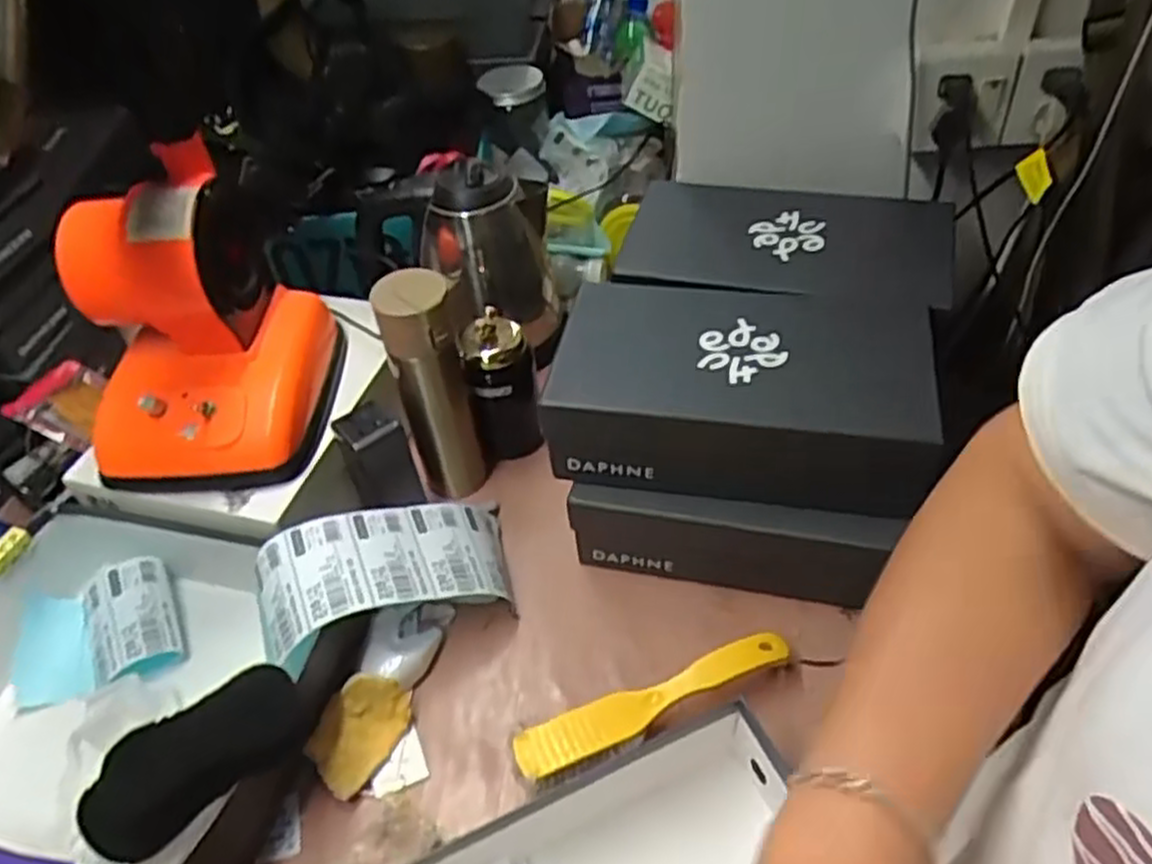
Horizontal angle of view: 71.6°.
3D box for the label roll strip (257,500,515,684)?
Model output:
[{"bbox_3d":[-0.154,0.119,0.673,0.209,0.057,0.107,-11,44,-27],"label":"label roll strip"}]

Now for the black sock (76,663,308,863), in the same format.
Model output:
[{"bbox_3d":[-0.255,0.217,0.534,0.152,0.019,0.071,-35,82,-13],"label":"black sock"}]

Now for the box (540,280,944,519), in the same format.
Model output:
[{"bbox_3d":[0.138,-0.038,0.668,0.284,0.099,0.167,8,48,13],"label":"box"}]

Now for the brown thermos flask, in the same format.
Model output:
[{"bbox_3d":[-0.128,-0.031,0.730,0.063,0.247,0.054,-19,47,-12],"label":"brown thermos flask"}]

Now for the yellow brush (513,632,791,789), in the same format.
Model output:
[{"bbox_3d":[0.060,0.210,0.621,0.221,0.040,0.038,-21,48,-14],"label":"yellow brush"}]

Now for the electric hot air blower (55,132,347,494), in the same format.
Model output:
[{"bbox_3d":[-0.322,-0.095,0.681,0.173,0.200,0.209,0,46,6],"label":"electric hot air blower"}]

